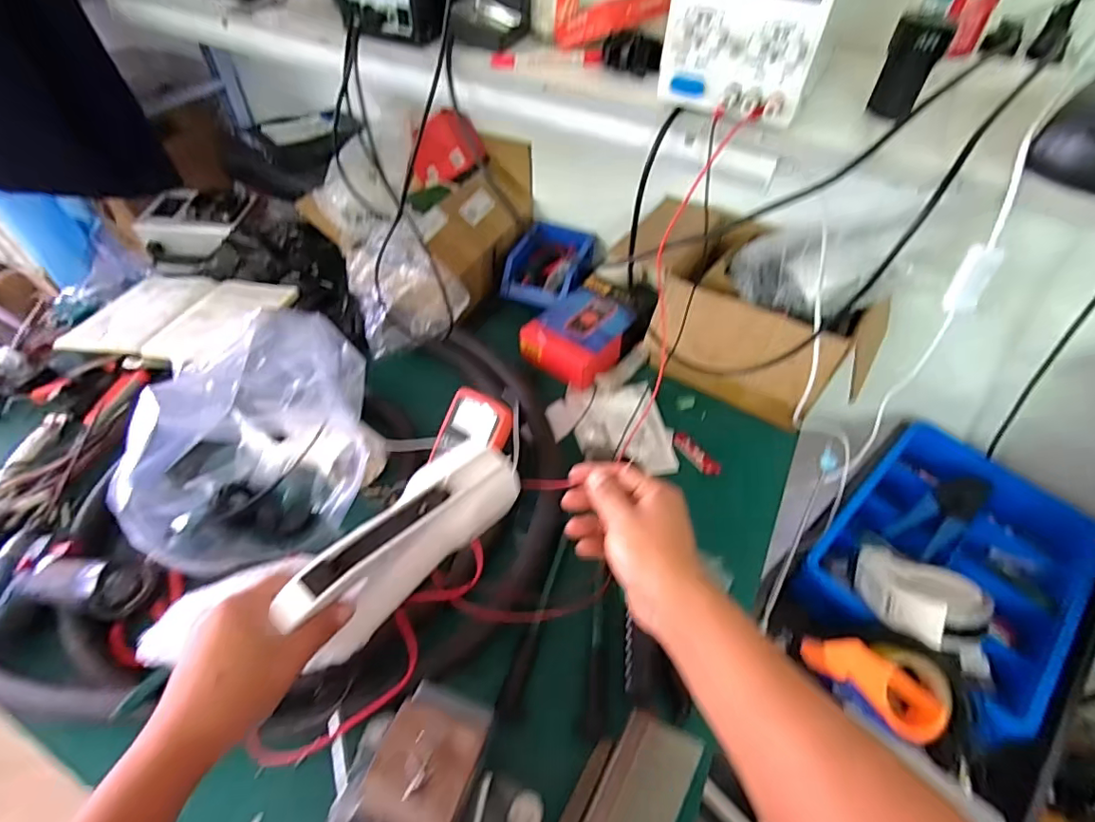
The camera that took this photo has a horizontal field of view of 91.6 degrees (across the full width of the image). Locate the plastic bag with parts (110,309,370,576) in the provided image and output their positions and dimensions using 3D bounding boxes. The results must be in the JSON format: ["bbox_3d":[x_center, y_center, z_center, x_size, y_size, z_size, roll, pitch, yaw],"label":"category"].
[{"bbox_3d":[-0.371,0.036,0.674,0.274,0.151,0.282,-11,52,-11],"label":"plastic bag with parts"}]

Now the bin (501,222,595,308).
[{"bbox_3d":[0.003,-0.270,0.968,0.147,0.068,0.189,18,52,12],"label":"bin"}]

